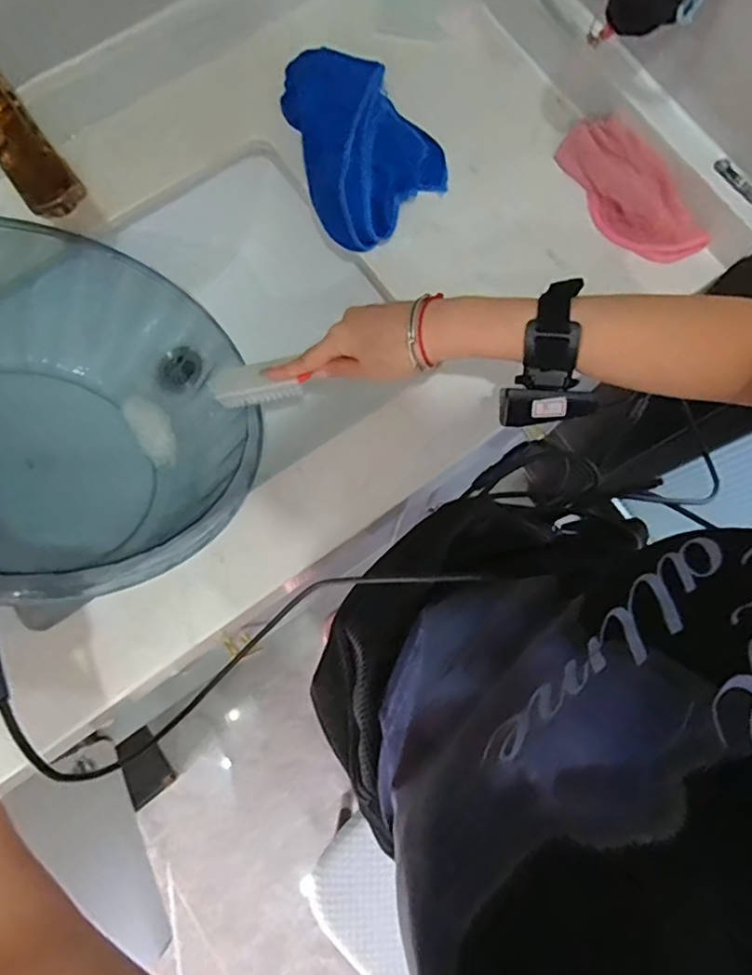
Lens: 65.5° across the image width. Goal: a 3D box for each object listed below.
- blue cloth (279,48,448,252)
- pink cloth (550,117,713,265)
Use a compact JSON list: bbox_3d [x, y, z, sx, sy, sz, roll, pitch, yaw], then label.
[{"bbox_3d":[-0.026,-0.326,0.551,0.171,0.059,0.135,42,81,7],"label":"blue cloth"},{"bbox_3d":[0.237,-0.277,0.550,0.059,0.039,0.159,-35,81,-7],"label":"pink cloth"}]

